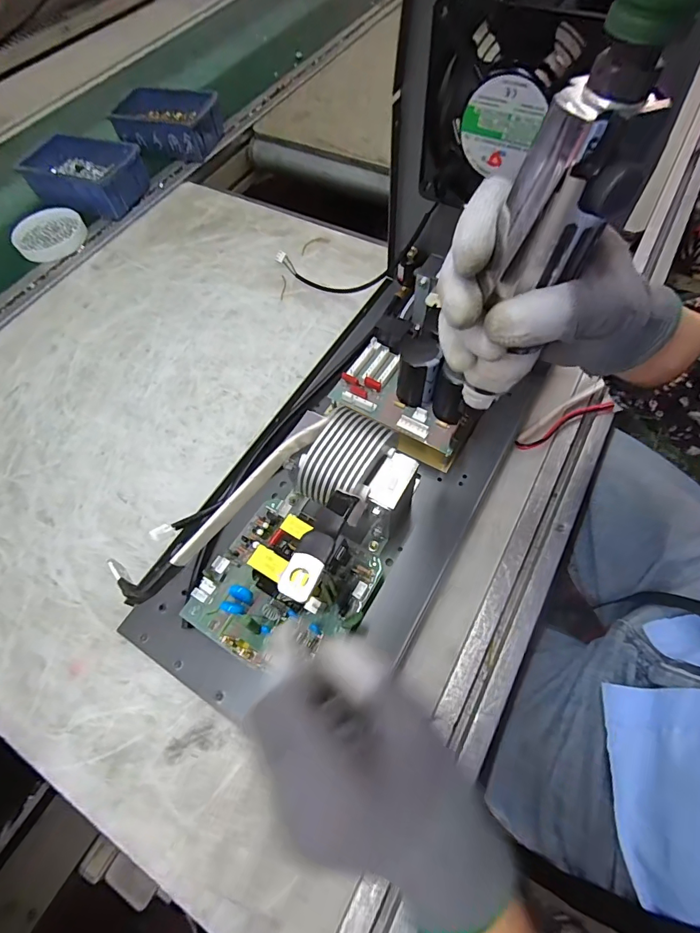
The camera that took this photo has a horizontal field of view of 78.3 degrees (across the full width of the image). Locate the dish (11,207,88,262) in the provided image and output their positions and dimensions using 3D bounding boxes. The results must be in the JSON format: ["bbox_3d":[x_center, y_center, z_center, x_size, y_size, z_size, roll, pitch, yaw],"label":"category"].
[{"bbox_3d":[-0.386,-0.299,0.556,0.086,0.023,0.068,-36,67,-15],"label":"dish"}]

